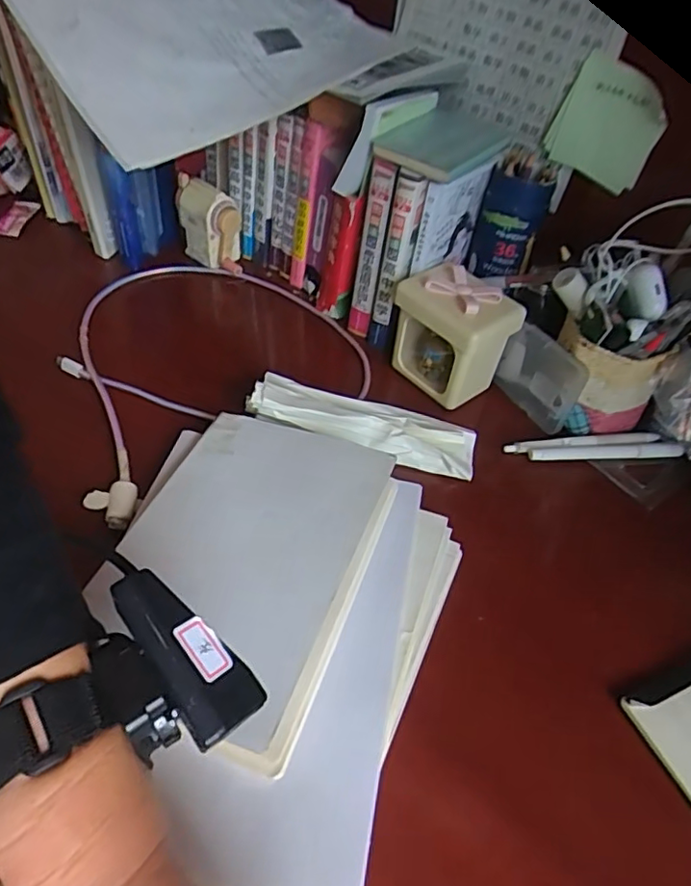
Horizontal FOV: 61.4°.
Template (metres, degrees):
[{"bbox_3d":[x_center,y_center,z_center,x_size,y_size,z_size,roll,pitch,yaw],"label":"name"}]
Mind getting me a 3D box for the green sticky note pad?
[{"bbox_3d":[0.212,-0.258,0.472,0.086,0.080,0.014,44,48,18],"label":"green sticky note pad"}]

